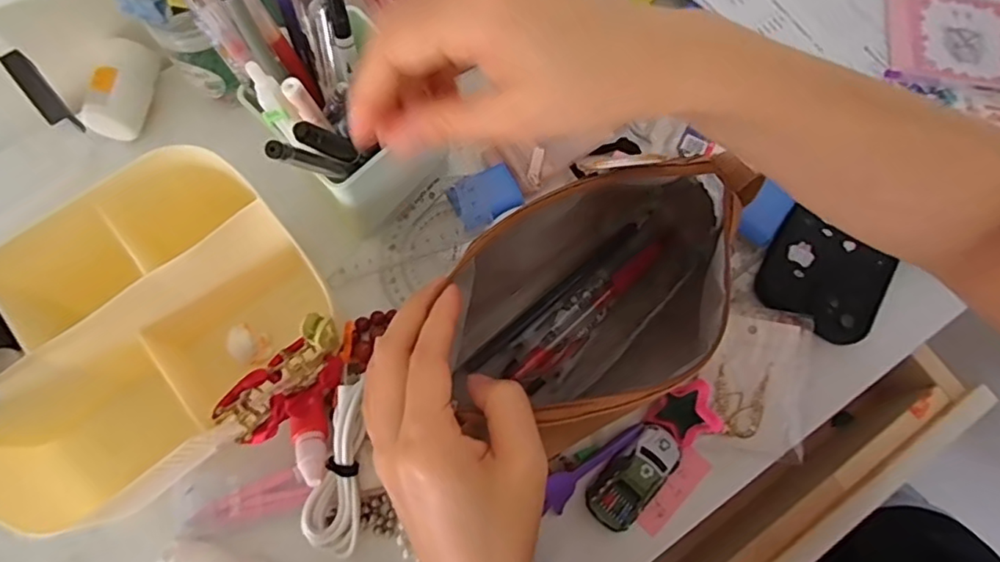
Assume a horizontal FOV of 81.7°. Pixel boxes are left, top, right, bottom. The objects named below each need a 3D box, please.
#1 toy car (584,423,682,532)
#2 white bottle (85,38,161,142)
[{"bbox_3d":[0.078,0.114,0.338,0.030,0.023,0.063,43,76,9],"label":"toy car"},{"bbox_3d":[-0.246,-0.127,0.376,0.028,0.027,0.065,8,74,0],"label":"white bottle"}]

